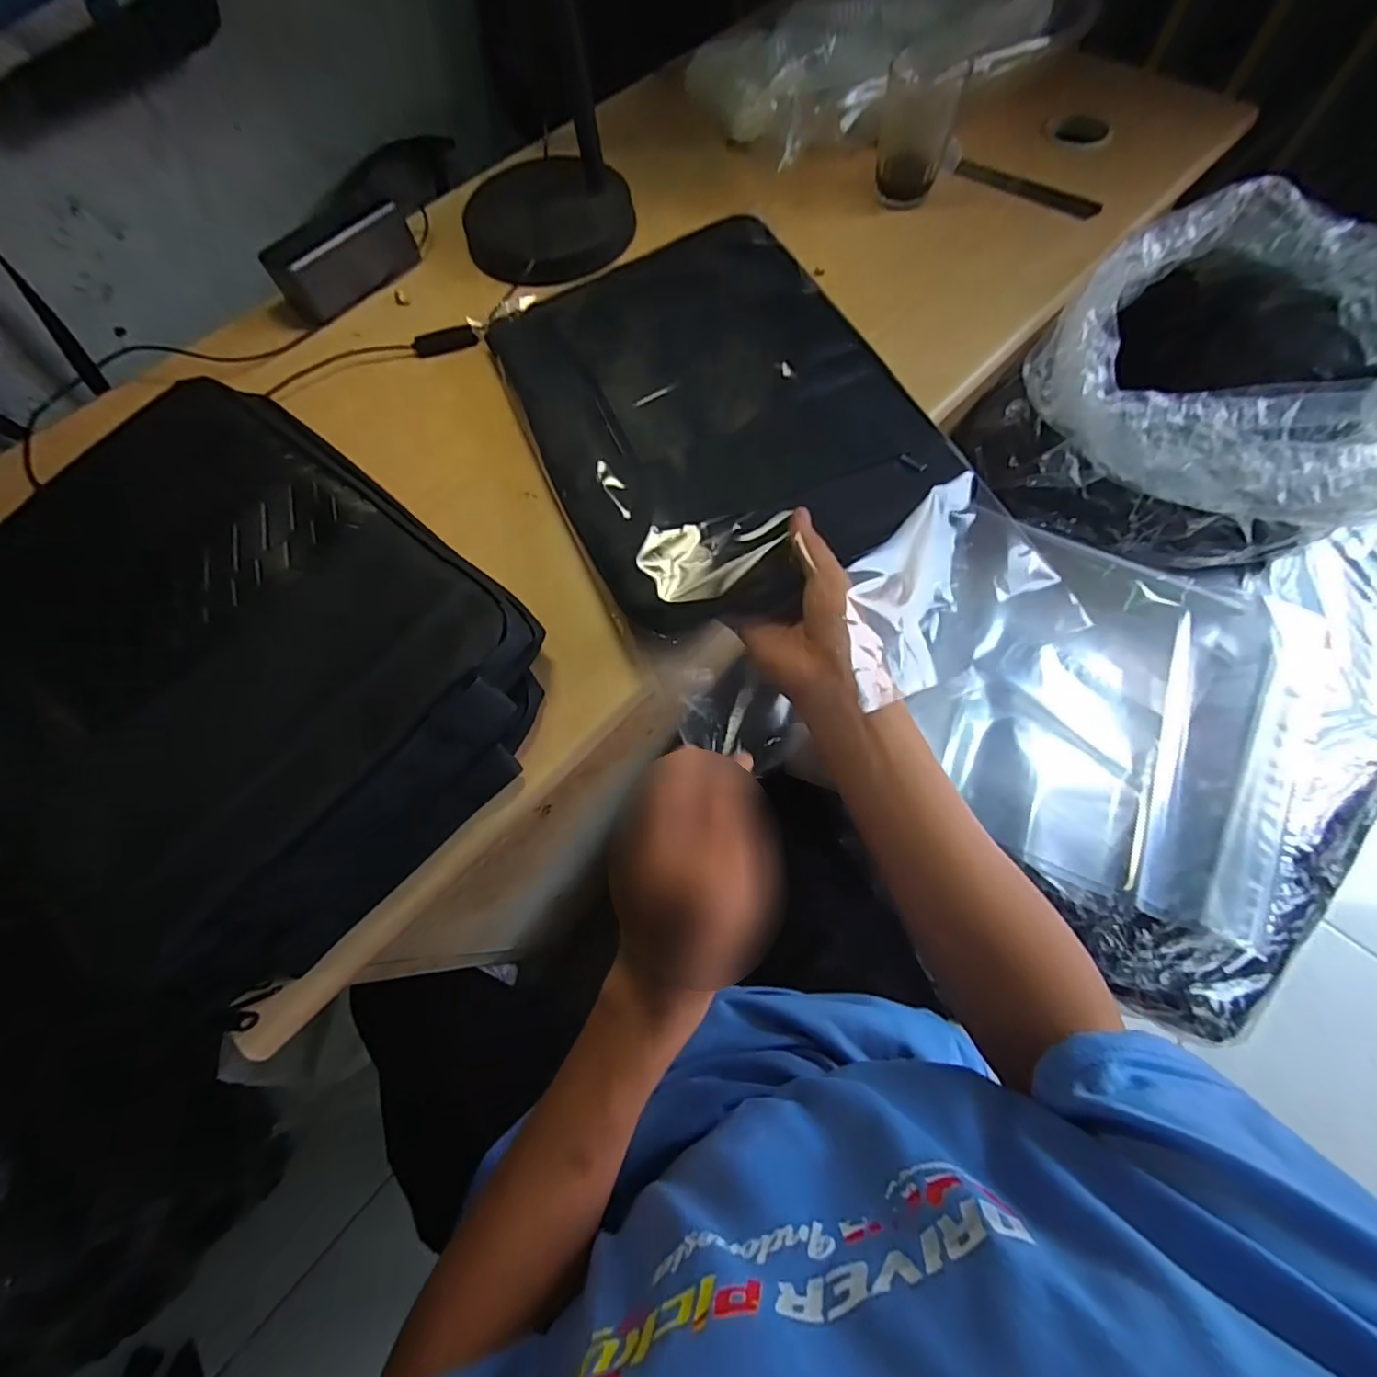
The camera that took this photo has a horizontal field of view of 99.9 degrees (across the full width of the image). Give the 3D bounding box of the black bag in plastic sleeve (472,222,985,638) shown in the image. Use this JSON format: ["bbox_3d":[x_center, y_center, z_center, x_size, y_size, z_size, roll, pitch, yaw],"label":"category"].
[{"bbox_3d":[0.015,-0.228,0.444,0.273,0.033,0.371,-24,68,-7],"label":"black bag in plastic sleeve"}]

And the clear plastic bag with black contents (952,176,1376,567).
[{"bbox_3d":[0.518,-0.275,0.540,0.398,0.170,0.296,-36,70,-11],"label":"clear plastic bag with black contents"}]

